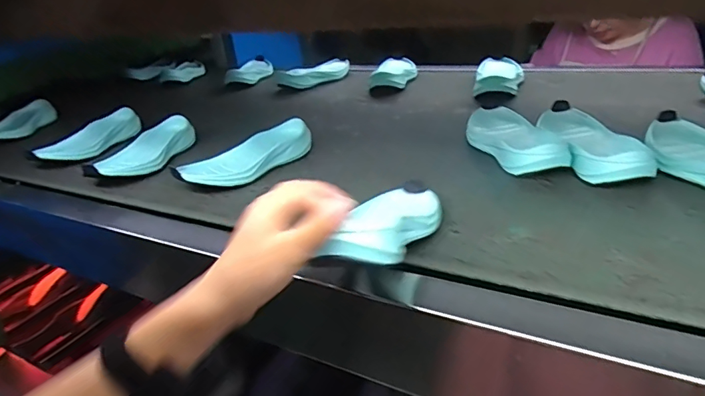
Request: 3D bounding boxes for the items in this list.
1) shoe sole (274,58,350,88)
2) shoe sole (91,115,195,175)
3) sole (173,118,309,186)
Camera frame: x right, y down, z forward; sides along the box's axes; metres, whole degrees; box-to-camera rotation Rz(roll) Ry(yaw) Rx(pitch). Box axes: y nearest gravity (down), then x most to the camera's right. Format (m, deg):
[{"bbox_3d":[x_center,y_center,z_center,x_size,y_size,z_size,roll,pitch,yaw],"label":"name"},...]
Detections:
[{"bbox_3d":[-0.070,-0.272,1.055,0.069,0.045,0.207,17,37,37],"label":"shoe sole"},{"bbox_3d":[-0.316,-0.072,0.738,0.094,0.047,0.168,2,30,17],"label":"shoe sole"},{"bbox_3d":[-0.136,-0.056,0.644,0.181,0.047,0.065,-18,28,-22],"label":"sole"}]

